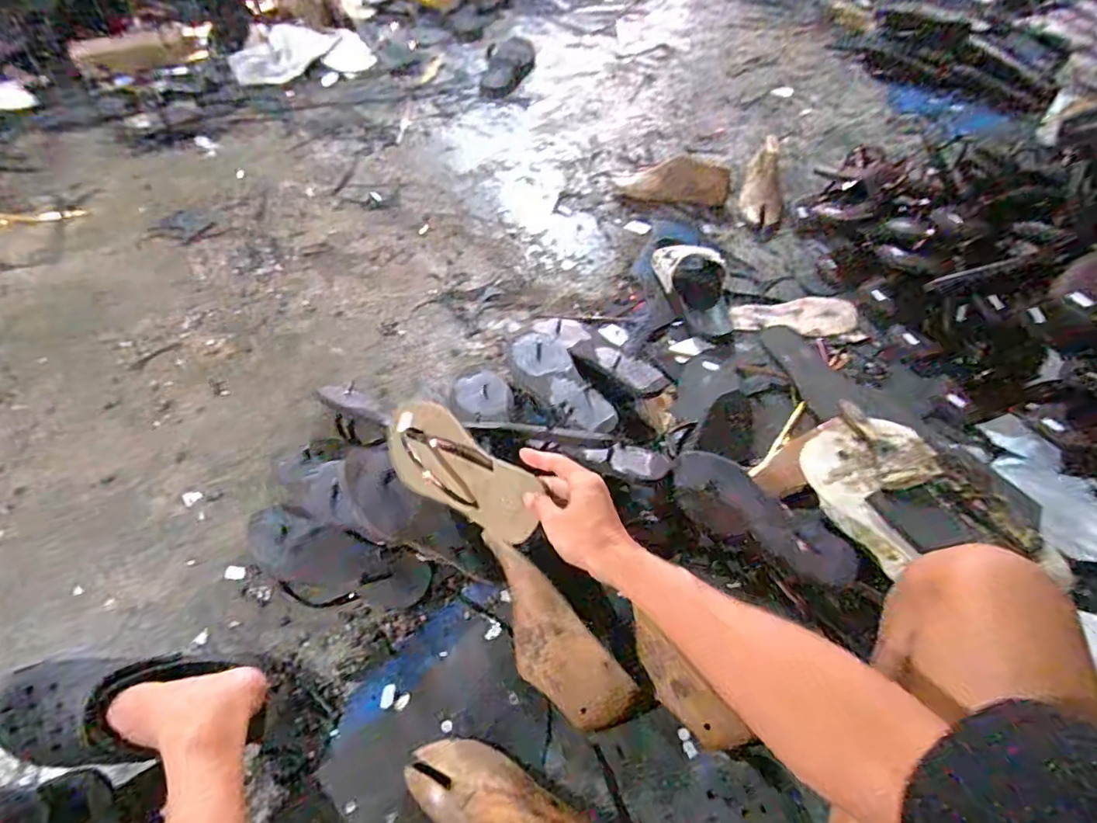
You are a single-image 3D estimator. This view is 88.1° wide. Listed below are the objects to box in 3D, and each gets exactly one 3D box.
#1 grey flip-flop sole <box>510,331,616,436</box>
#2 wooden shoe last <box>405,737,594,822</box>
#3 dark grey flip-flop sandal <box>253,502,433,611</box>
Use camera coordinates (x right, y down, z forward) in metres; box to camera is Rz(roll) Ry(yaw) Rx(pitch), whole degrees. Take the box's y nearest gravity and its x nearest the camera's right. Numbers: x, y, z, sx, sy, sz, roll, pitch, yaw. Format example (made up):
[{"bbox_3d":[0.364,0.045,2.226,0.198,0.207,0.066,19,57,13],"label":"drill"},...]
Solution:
[{"bbox_3d":[0.019,-0.046,0.850,0.083,0.028,0.214,-31,63,-20],"label":"grey flip-flop sole"},{"bbox_3d":[-0.035,0.387,0.547,0.226,0.057,0.077,21,59,12],"label":"wooden shoe last"},{"bbox_3d":[-0.289,0.204,0.753,0.276,0.036,0.105,17,58,10],"label":"dark grey flip-flop sandal"}]

